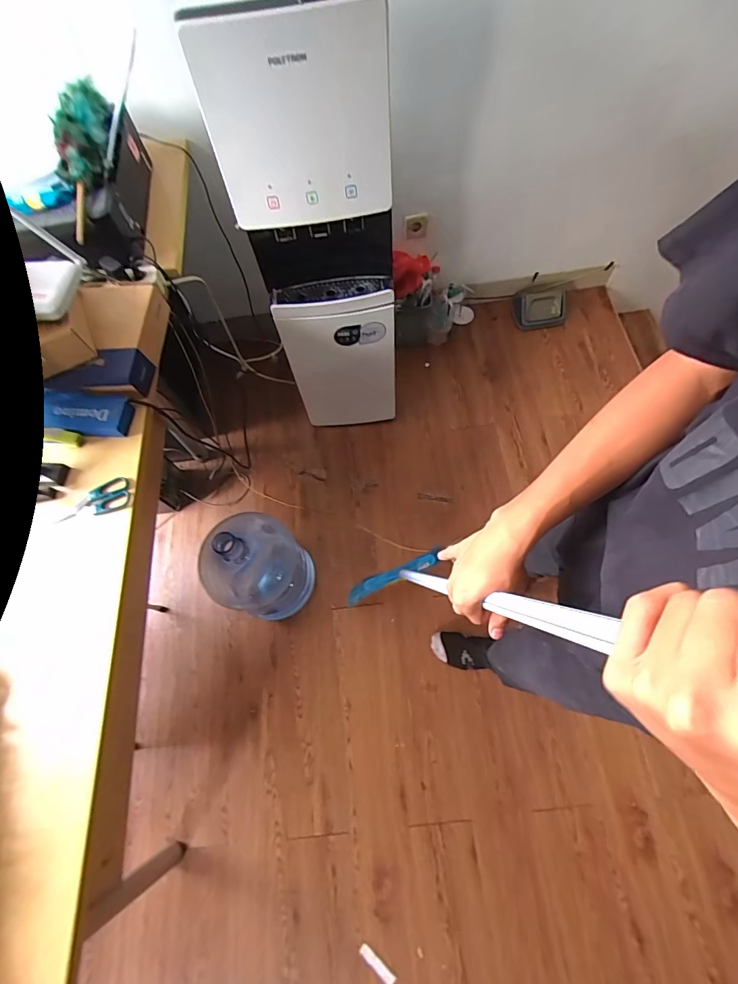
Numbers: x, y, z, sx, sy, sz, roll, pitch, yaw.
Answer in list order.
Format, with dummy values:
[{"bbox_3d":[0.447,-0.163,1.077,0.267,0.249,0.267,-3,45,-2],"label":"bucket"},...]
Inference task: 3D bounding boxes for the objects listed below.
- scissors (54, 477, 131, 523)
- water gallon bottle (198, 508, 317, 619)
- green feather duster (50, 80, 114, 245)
[{"bbox_3d":[-0.500,0.015,0.771,0.137,0.010,0.062,-19,68,-3],"label":"scissors"},{"bbox_3d":[-0.323,0.222,1.230,0.250,0.462,0.246,3,68,3],"label":"water gallon bottle"},{"bbox_3d":[-0.610,-0.746,0.906,0.099,0.094,0.458,-10,68,-2],"label":"green feather duster"}]

